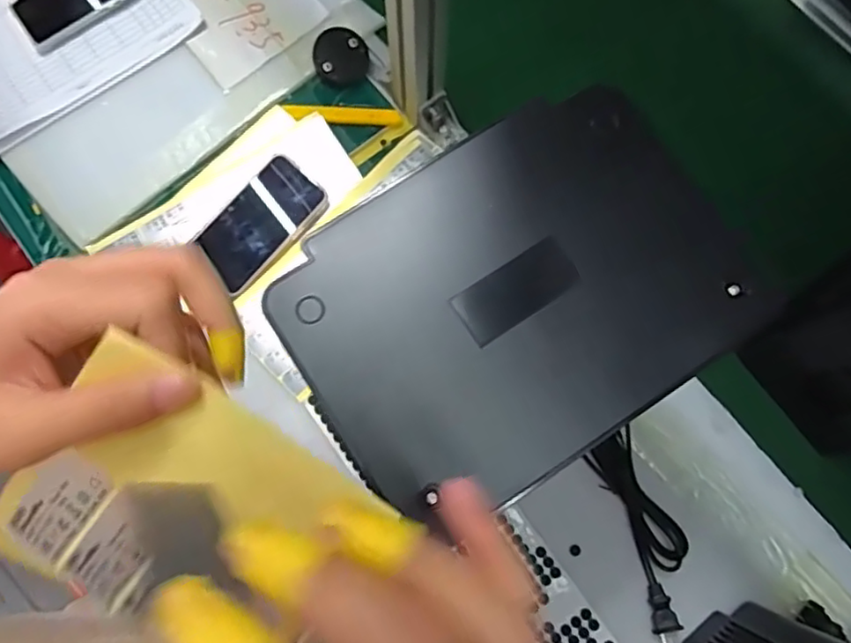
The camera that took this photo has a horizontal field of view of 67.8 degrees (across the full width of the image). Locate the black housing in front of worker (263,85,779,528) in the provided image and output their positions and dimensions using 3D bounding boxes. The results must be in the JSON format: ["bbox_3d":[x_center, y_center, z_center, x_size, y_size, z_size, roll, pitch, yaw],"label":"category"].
[{"bbox_3d":[0.038,-0.011,0.273,0.183,0.013,0.137,-33,79,-7],"label":"black housing in front of worker"}]

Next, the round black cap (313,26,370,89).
[{"bbox_3d":[-0.091,-0.288,0.683,0.059,0.012,0.066,-16,76,-4],"label":"round black cap"}]

